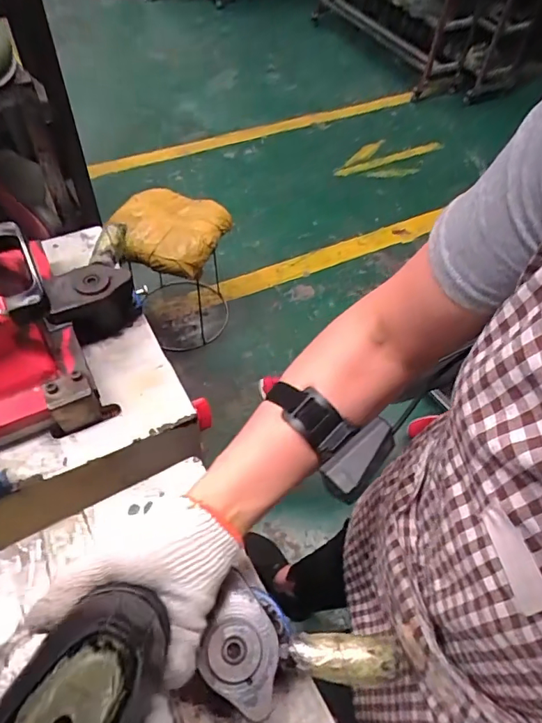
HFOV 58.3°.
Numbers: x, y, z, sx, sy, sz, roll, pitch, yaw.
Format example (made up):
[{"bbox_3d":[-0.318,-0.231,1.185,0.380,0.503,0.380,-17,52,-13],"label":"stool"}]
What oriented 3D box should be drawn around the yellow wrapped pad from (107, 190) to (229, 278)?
[{"bbox_3d":[-0.329,-0.416,1.561,0.336,0.110,0.347,21,55,11],"label":"yellow wrapped pad"}]

